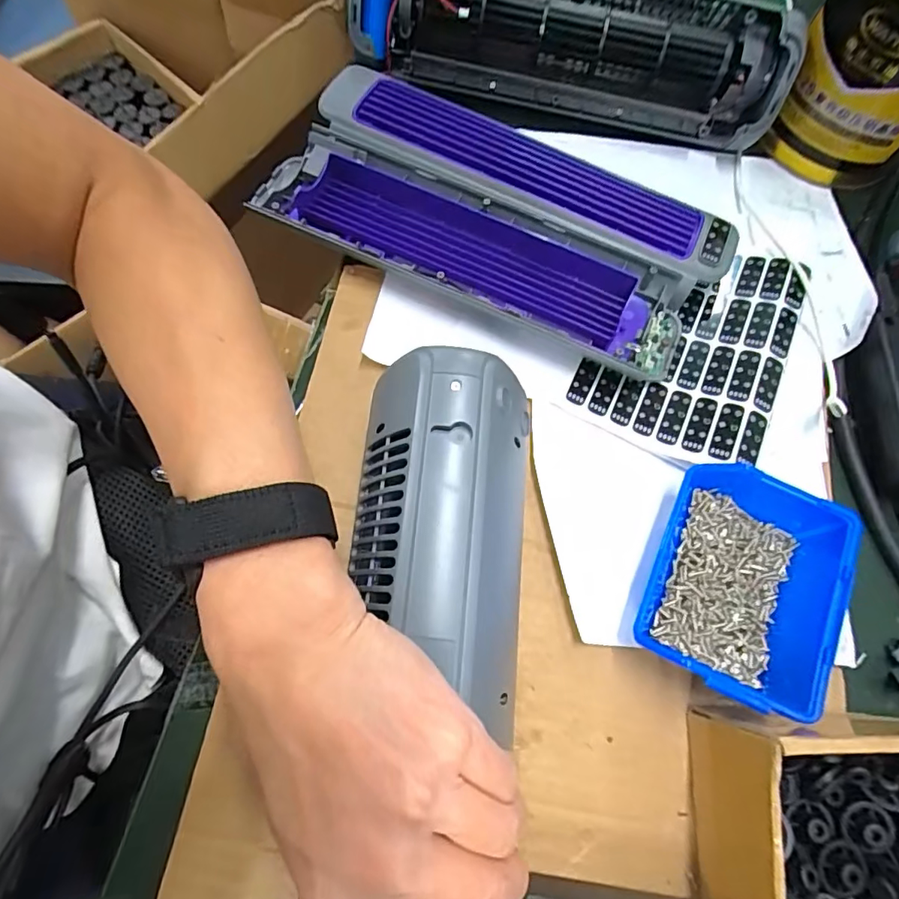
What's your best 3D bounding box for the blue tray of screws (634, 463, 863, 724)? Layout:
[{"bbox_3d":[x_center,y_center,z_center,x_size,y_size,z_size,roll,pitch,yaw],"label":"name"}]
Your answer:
[{"bbox_3d":[0.152,0.070,0.271,0.082,0.040,0.109,26,72,4],"label":"blue tray of screws"}]

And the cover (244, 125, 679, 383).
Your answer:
[{"bbox_3d":[0.011,-0.129,0.335,0.289,0.028,0.076,24,72,4],"label":"cover"}]

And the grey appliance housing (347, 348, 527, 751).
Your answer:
[{"bbox_3d":[-0.009,0.099,0.211,0.079,0.037,0.297,4,72,-1],"label":"grey appliance housing"}]

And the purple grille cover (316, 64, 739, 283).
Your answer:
[{"bbox_3d":[0.052,-0.181,0.344,0.282,0.033,0.062,22,72,3],"label":"purple grille cover"}]

